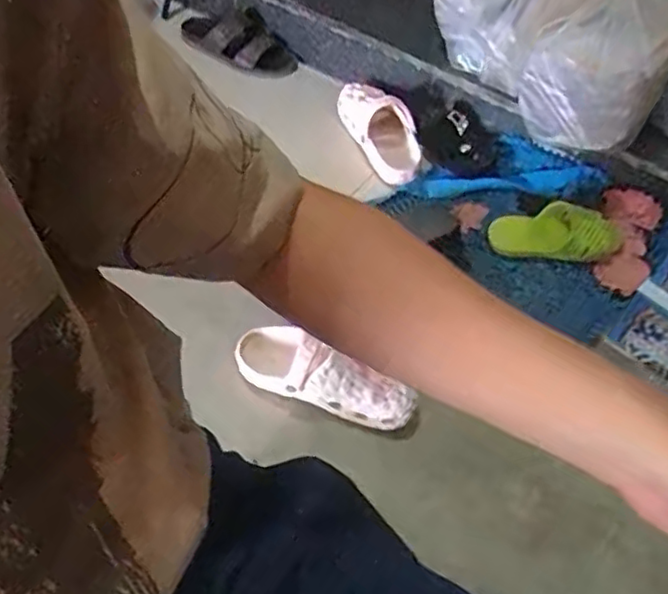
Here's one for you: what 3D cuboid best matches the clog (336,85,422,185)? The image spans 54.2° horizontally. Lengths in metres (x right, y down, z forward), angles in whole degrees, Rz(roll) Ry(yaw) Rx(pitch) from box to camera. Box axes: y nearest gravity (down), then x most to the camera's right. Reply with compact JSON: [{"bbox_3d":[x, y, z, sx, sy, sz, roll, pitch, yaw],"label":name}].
[{"bbox_3d":[0.084,-0.325,1.271,0.074,0.121,0.217,-22,57,-20],"label":"clog"}]

